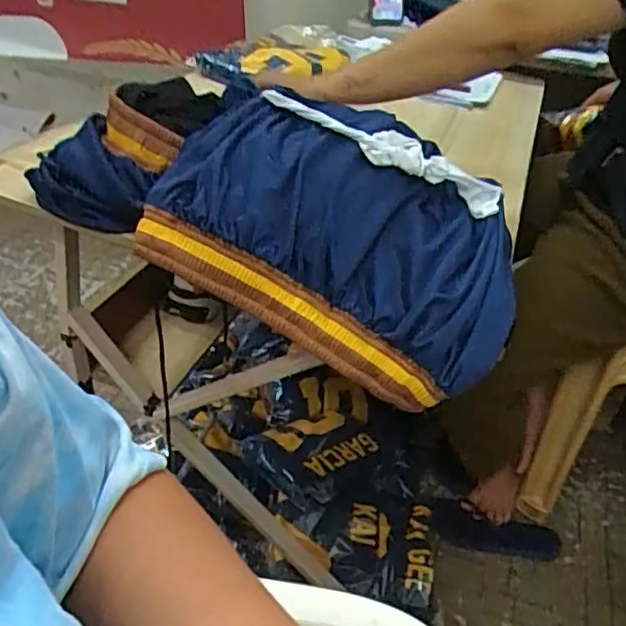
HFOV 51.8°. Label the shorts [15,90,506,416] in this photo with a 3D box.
[{"bbox_3d":[-0.034,-0.109,0.679,0.502,0.199,0.265,19,38,21],"label":"shorts"}]

